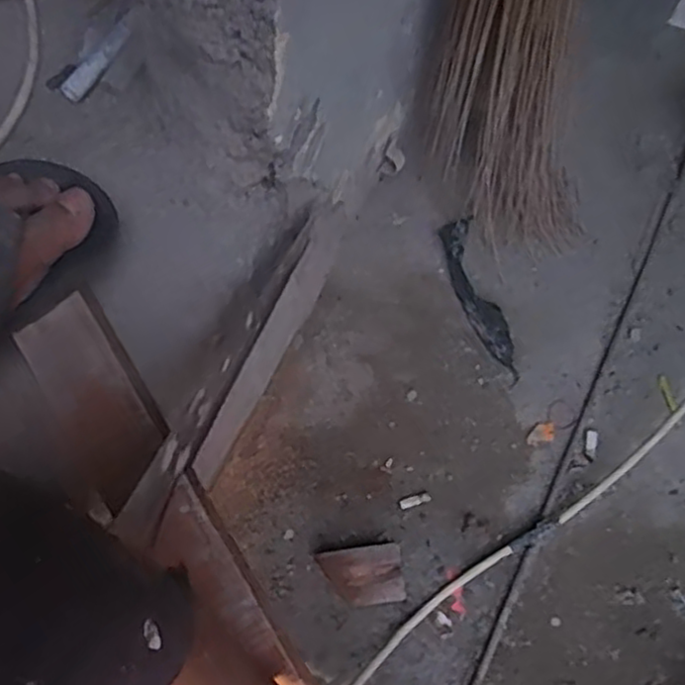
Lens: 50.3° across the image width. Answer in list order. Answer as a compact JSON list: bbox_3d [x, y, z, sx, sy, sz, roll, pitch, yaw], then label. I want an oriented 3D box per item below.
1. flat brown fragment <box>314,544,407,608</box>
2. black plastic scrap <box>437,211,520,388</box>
[{"bbox_3d":[0.019,0.227,0.704,0.076,0.029,0.051,-8,70,-3],"label":"flat brown fragment"},{"bbox_3d":[0.151,-0.048,0.810,0.041,0.014,0.197,-14,71,-5],"label":"black plastic scrap"}]

